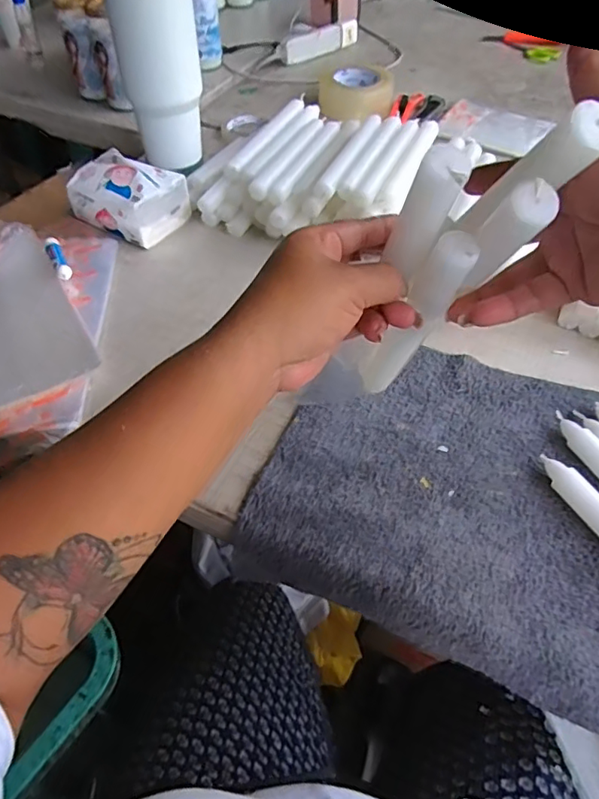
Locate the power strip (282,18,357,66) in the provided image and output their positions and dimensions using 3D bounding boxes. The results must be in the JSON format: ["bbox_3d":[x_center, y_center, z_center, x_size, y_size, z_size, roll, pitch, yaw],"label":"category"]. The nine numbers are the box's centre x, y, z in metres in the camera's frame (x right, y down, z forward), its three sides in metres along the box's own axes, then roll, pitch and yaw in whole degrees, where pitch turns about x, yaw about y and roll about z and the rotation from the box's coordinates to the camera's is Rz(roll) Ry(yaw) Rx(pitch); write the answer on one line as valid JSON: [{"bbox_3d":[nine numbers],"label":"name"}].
[{"bbox_3d":[0.041,-0.697,1.054,0.173,0.044,0.025,-31,57,-24],"label":"power strip"}]

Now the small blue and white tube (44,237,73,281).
[{"bbox_3d":[-0.270,-0.156,0.605,0.016,0.019,0.067,-23,54,-19],"label":"small blue and white tube"}]

